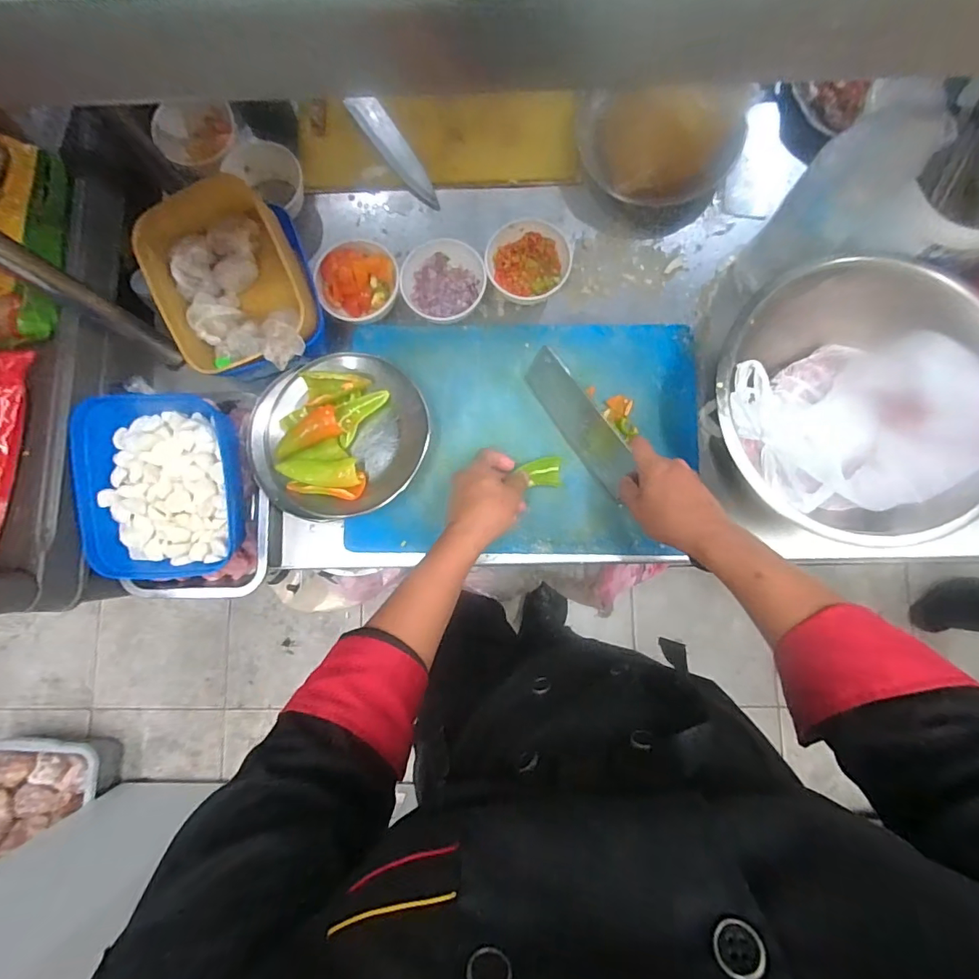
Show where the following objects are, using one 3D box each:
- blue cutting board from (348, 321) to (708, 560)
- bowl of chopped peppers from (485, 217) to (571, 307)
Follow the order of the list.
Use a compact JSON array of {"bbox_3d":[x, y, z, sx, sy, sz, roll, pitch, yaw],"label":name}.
[{"bbox_3d":[0.045,-0.067,0.617,0.429,0.028,0.293,0,83,1],"label":"blue cutting board"},{"bbox_3d":[0.051,-0.298,0.637,0.108,0.044,0.100,0,83,1],"label":"bowl of chopped peppers"}]

